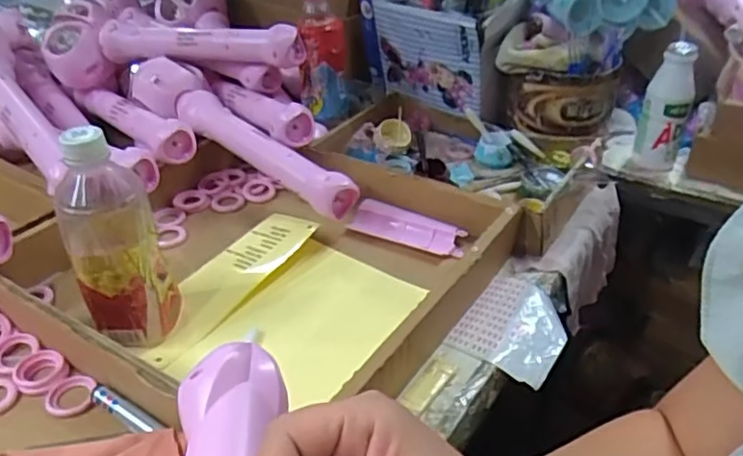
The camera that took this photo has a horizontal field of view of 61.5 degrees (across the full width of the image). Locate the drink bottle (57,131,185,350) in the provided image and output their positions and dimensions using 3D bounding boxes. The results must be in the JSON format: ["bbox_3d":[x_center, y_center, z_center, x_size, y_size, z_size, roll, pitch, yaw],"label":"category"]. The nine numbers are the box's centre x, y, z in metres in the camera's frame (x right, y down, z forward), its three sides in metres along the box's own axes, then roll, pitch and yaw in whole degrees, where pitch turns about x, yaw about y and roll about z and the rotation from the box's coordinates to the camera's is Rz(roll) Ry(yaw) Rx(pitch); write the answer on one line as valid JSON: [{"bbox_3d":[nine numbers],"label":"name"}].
[{"bbox_3d":[-0.201,0.009,0.495,0.069,0.178,0.064,-13,37,-18],"label":"drink bottle"}]

